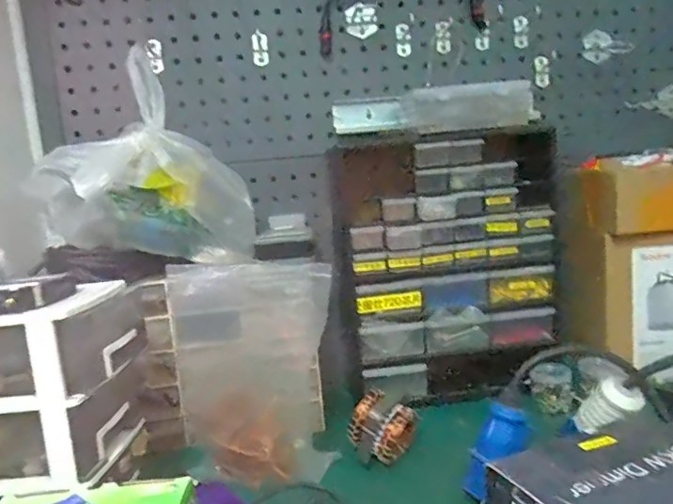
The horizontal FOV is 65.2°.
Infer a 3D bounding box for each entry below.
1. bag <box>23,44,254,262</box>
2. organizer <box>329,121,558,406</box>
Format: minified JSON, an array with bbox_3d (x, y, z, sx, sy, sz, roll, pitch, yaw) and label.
[{"bbox_3d":[-0.288,-0.128,0.806,0.299,0.285,0.121,-6,8,-7],"label":"bag"},{"bbox_3d":[0.192,0.015,0.938,0.376,0.433,0.170,-5,8,0],"label":"organizer"}]

